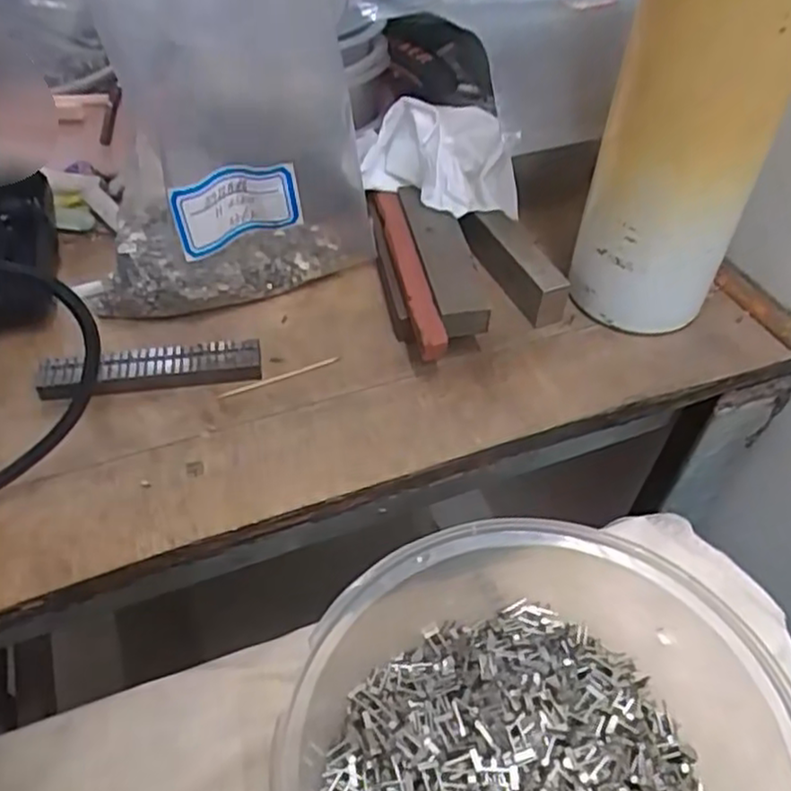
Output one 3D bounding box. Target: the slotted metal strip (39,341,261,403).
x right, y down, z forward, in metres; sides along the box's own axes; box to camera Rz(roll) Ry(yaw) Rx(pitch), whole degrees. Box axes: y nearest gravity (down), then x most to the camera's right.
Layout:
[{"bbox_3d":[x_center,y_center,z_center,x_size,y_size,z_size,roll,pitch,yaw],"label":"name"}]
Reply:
[{"bbox_3d":[-0.113,-0.012,0.326,0.099,0.010,0.019,-5,52,-7],"label":"slotted metal strip"}]

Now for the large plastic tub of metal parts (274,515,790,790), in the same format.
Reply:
[{"bbox_3d":[0.040,0.108,0.205,0.139,0.058,0.133,2,51,-2],"label":"large plastic tub of metal parts"}]

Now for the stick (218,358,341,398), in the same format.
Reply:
[{"bbox_3d":[-0.054,-0.009,0.333,0.059,0.004,0.004,-17,54,-16],"label":"stick"}]

